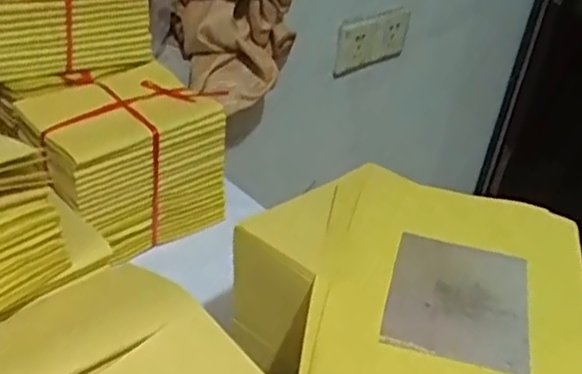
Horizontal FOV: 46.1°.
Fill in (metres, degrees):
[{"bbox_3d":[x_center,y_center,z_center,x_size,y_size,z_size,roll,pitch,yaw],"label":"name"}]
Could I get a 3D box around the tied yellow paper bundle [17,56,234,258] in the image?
[{"bbox_3d":[-0.168,-0.025,0.682,0.167,0.137,0.139,-24,46,-36],"label":"tied yellow paper bundle"}]

